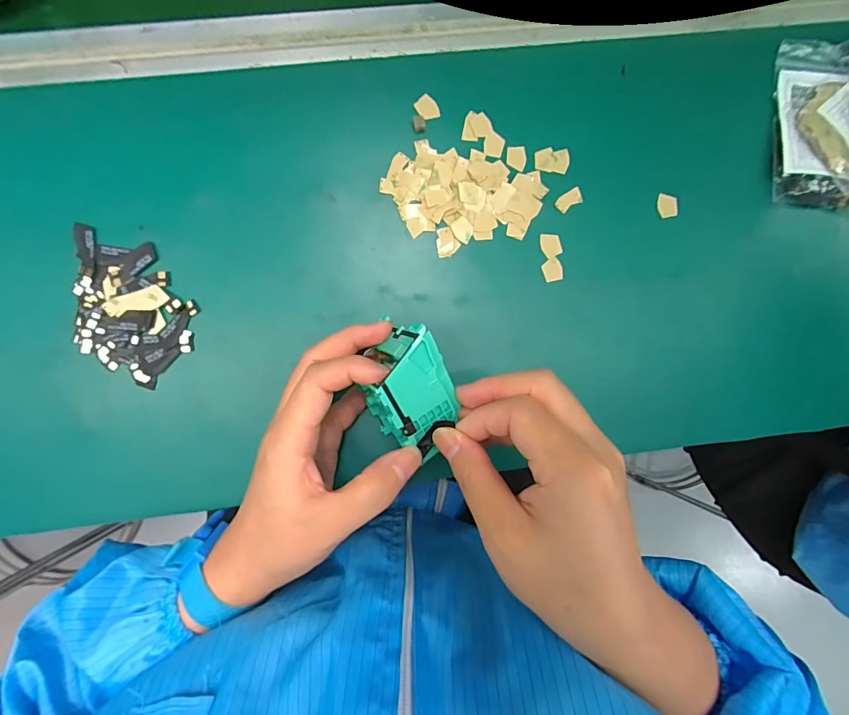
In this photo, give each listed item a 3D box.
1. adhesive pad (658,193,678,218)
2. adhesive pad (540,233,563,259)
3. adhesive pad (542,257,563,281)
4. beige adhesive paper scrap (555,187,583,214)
[{"bbox_3d":[0.179,-0.112,0.319,0.015,0.005,0.017,-5,91,-4],"label":"adhesive pad"},{"bbox_3d":[0.092,-0.081,0.313,0.015,0.004,0.018,-14,91,-4],"label":"adhesive pad"},{"bbox_3d":[0.093,-0.064,0.314,0.015,0.004,0.016,-13,91,-4],"label":"adhesive pad"},{"bbox_3d":[0.105,-0.114,0.312,0.021,0.004,0.011,-34,93,-3],"label":"beige adhesive paper scrap"}]

